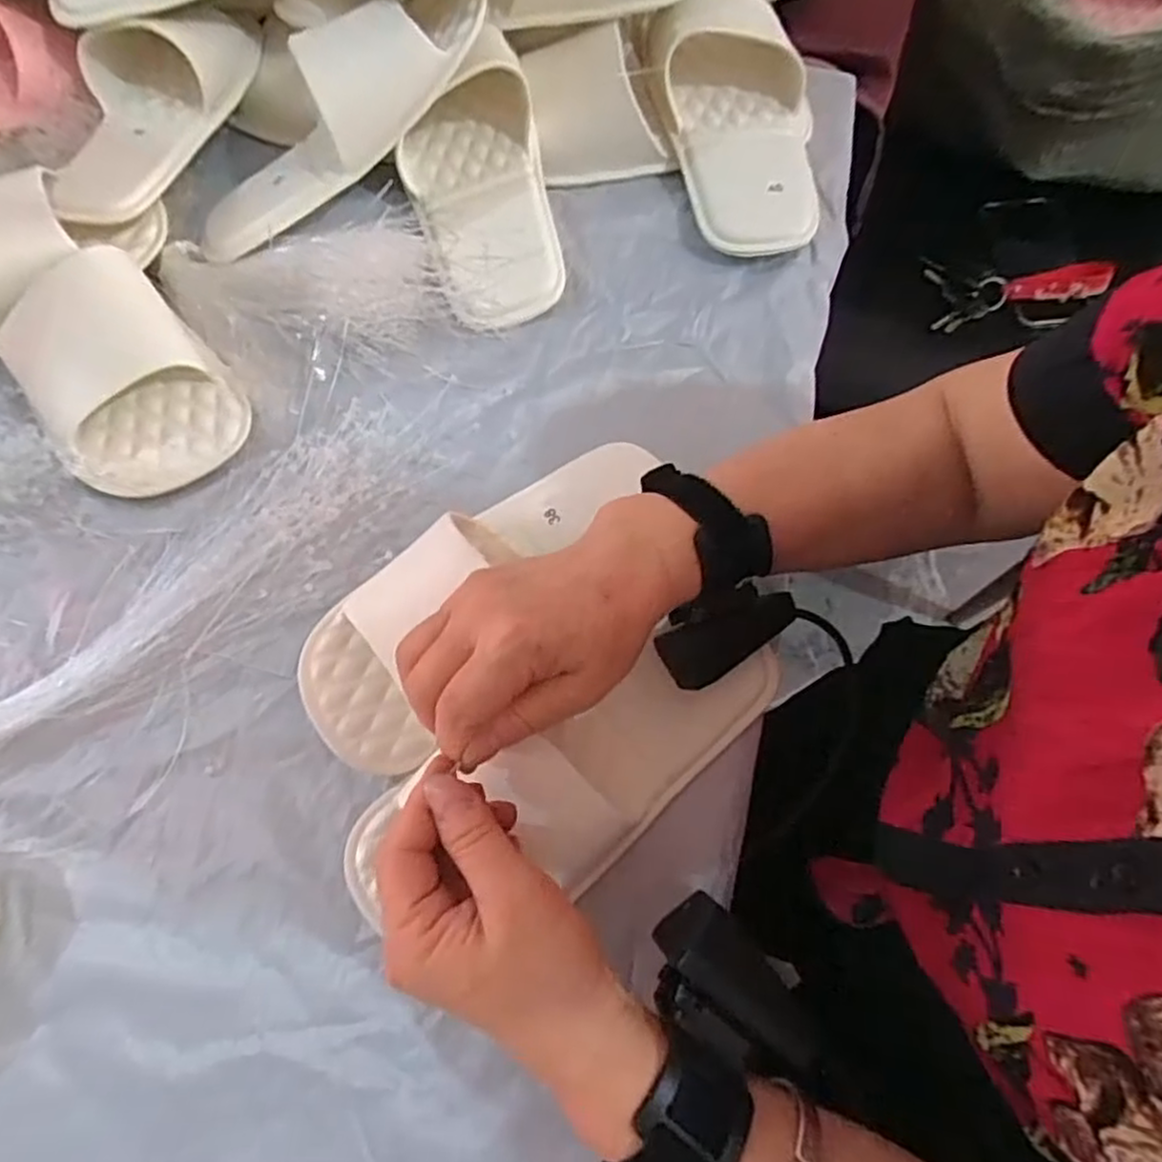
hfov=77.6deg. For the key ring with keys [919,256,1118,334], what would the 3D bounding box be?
[{"bbox_3d":[0.452,-0.305,0.749,0.170,0.019,0.085,0,69,16],"label":"key ring with keys"}]

